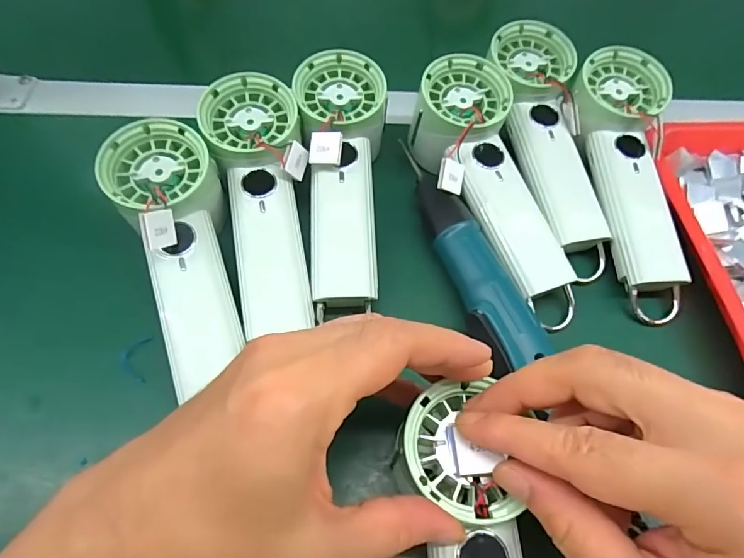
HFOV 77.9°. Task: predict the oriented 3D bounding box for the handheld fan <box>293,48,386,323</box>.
[{"bbox_3d":[-0.019,-0.068,0.308,0.060,0.042,0.178,-1,75,-3],"label":"handheld fan"}]

